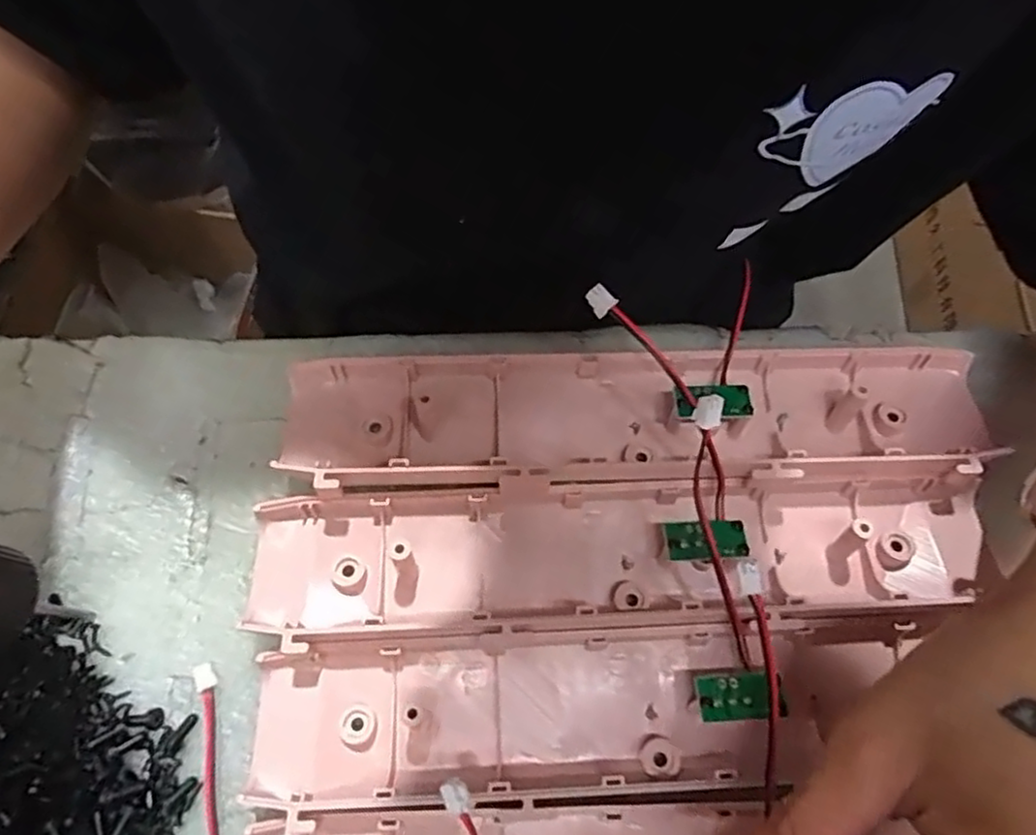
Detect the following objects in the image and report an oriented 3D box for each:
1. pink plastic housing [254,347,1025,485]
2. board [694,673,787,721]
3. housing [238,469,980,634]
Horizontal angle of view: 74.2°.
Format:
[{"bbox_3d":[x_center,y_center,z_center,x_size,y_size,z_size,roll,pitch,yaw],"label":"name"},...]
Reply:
[{"bbox_3d":[0.046,-0.004,0.271,0.272,0.025,0.050,-1,74,-2],"label":"pink plastic housing"},{"bbox_3d":[0.076,0.095,0.233,0.028,0.004,0.017,-9,36,11],"label":"board"},{"bbox_3d":[0.038,0.048,0.254,0.269,0.027,0.052,-2,74,-2],"label":"housing"}]

